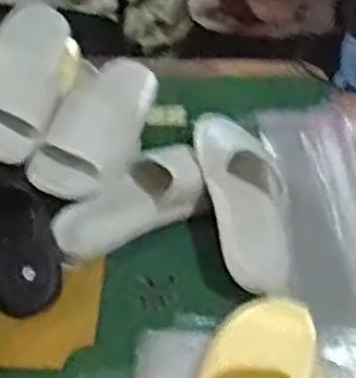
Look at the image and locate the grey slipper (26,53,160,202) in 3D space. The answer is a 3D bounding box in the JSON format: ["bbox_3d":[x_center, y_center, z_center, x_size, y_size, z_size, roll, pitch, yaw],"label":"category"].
[{"bbox_3d":[-0.117,-0.080,0.991,0.116,0.075,0.241,40,64,-13],"label":"grey slipper"}]

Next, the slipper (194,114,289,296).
[{"bbox_3d":[0.090,-0.001,0.887,0.110,0.093,0.280,-8,60,-9],"label":"slipper"}]

